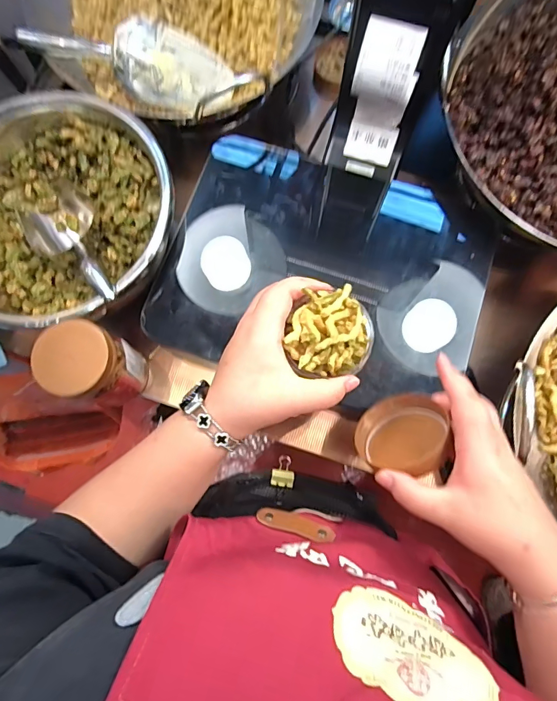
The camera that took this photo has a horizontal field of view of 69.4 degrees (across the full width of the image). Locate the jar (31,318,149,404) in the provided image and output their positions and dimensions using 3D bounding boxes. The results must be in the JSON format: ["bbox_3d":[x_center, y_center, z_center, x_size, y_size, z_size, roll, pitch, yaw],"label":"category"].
[{"bbox_3d":[-0.206,0.019,0.452,0.072,0.123,0.074,0,77,1],"label":"jar"}]

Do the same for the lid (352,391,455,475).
[{"bbox_3d":[0.107,0.076,0.351,0.080,0.019,0.072,-27,37,25],"label":"lid"}]

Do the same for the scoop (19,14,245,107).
[{"bbox_3d":[-0.170,-0.350,0.486,0.231,0.065,0.058,-3,76,-24],"label":"scoop"}]

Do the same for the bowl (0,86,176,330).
[{"bbox_3d":[-0.275,-0.159,0.494,0.291,0.114,0.268,0,77,1],"label":"bowl"}]

